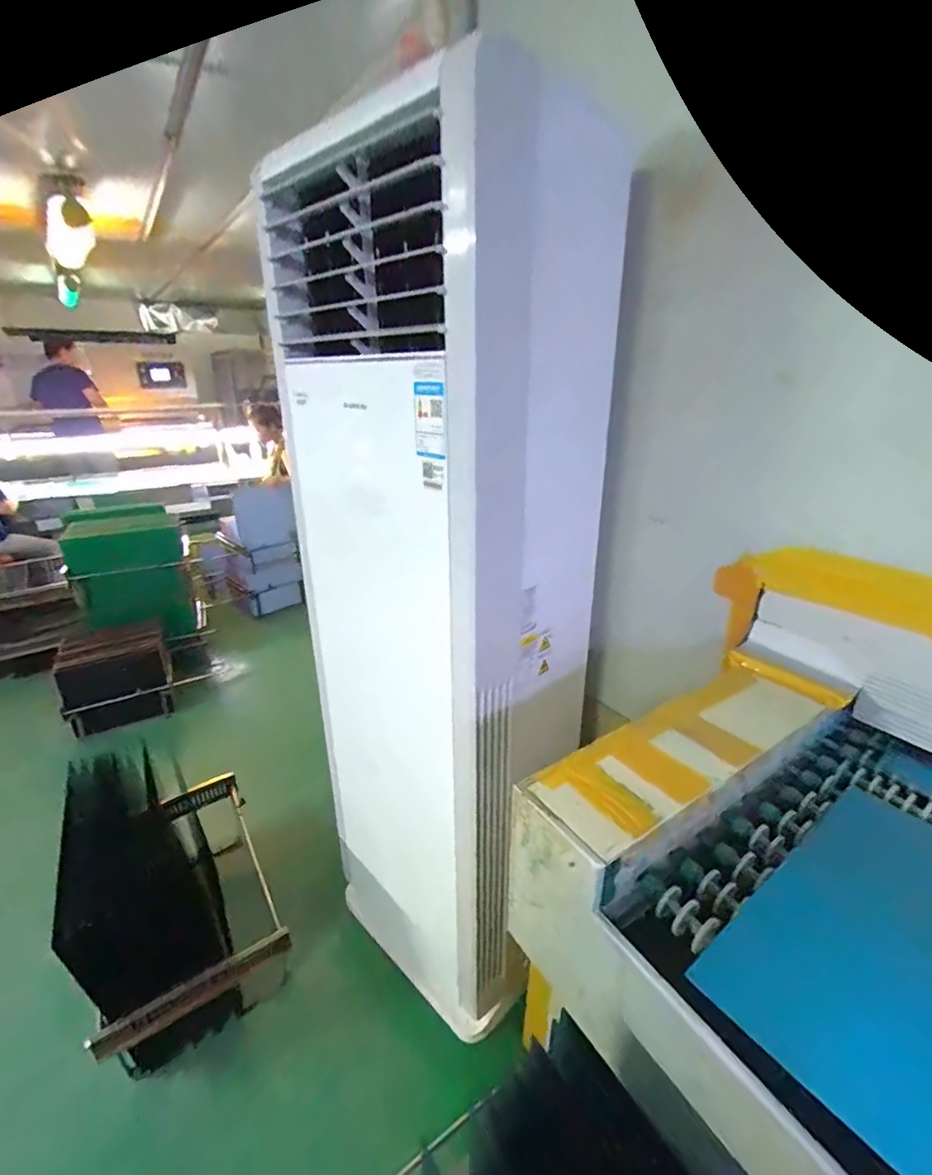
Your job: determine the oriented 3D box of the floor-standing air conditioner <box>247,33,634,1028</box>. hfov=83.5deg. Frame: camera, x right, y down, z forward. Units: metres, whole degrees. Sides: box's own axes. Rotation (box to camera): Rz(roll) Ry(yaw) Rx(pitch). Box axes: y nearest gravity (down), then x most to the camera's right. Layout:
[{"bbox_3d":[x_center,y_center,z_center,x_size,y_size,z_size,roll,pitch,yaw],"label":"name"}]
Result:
[{"bbox_3d":[-0.052,0.084,1.266,0.657,1.821,0.474,19,30,37],"label":"floor-standing air conditioner"}]

